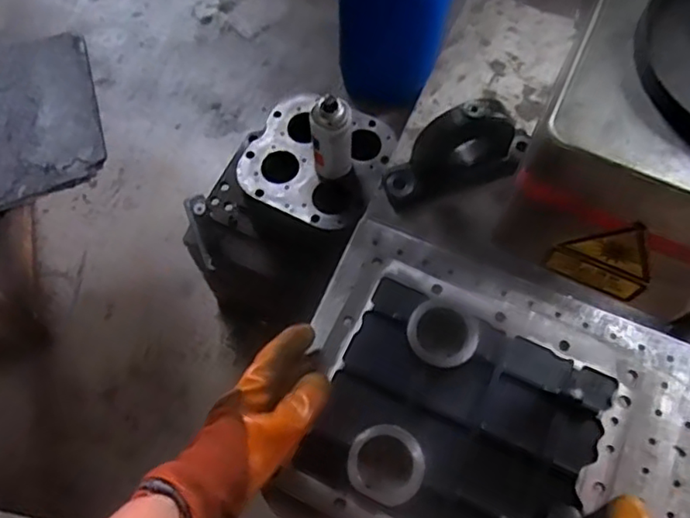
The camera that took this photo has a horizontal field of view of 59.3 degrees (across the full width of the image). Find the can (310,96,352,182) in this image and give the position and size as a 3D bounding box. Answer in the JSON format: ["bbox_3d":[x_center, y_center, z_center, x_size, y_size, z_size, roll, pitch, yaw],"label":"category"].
[{"bbox_3d":[-0.018,-0.171,0.902,0.055,0.154,0.050,0,67,0],"label":"can"}]

